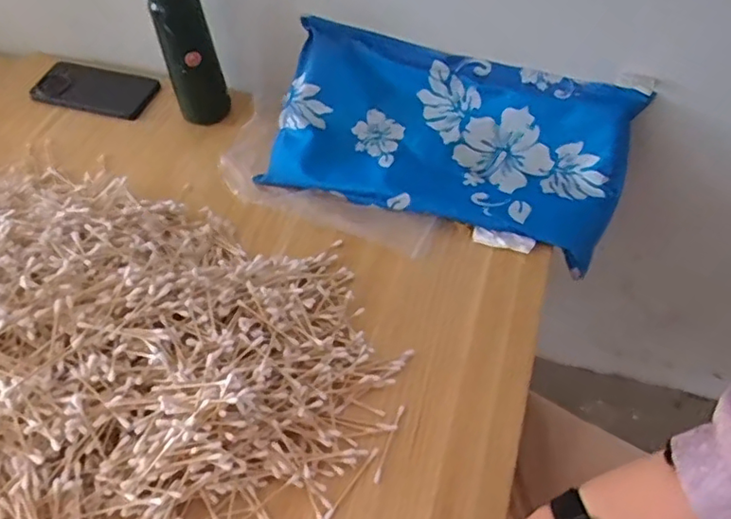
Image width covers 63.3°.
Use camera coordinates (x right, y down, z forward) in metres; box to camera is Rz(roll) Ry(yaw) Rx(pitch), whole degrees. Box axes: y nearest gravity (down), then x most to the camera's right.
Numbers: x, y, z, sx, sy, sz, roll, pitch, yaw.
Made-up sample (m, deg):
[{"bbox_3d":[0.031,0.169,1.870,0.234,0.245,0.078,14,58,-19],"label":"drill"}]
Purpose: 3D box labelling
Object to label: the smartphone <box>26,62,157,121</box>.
[{"bbox_3d":[-0.343,-0.215,0.756,0.149,0.014,0.070,12,55,10],"label":"smartphone"}]

